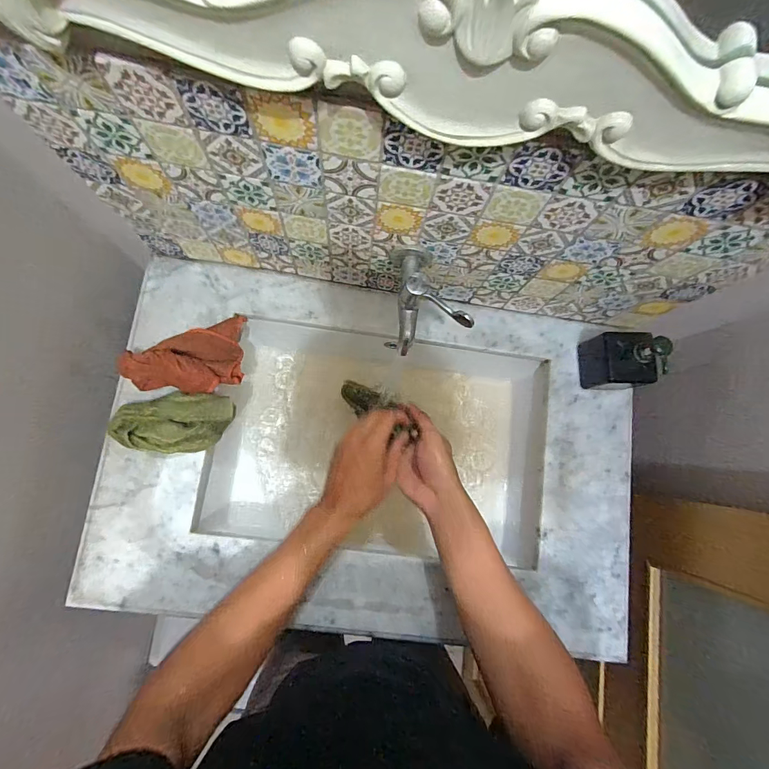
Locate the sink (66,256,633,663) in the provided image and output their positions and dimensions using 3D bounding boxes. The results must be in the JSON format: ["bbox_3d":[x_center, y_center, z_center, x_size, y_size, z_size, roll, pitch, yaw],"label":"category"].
[{"bbox_3d":[-0.009,0.101,0.604,0.690,0.148,0.443,9,81,-3],"label":"sink"}]

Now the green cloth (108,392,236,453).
[{"bbox_3d":[-0.261,0.048,0.504,0.135,0.055,0.077,7,81,-3],"label":"green cloth"}]

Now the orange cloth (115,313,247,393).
[{"bbox_3d":[-0.248,-0.030,0.511,0.150,0.057,0.087,-24,84,-8],"label":"orange cloth"}]

